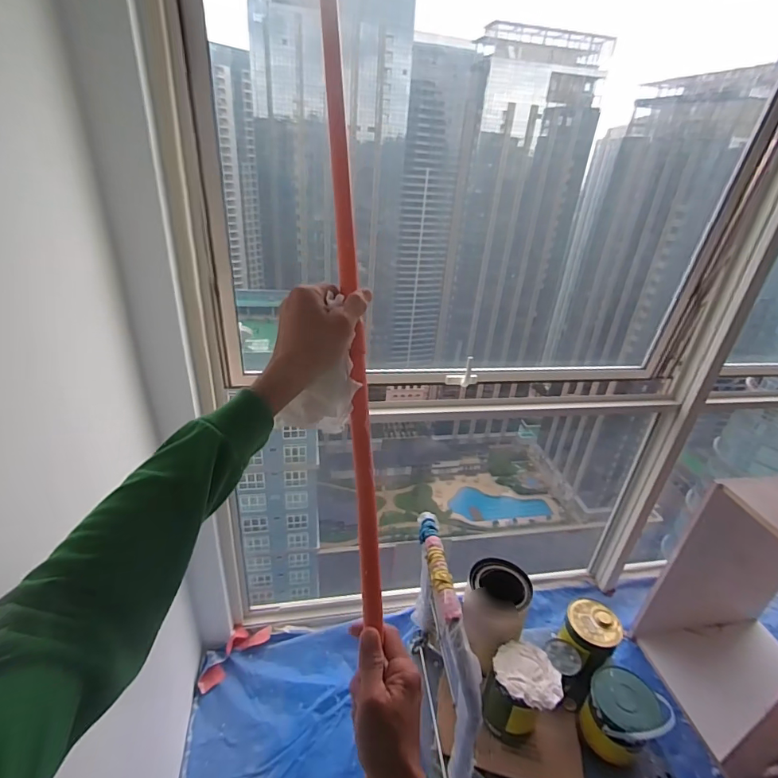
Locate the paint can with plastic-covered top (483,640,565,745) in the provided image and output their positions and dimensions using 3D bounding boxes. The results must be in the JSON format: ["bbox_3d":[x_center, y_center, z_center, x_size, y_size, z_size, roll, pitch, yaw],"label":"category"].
[{"bbox_3d":[0.385,0.880,1.293,0.186,0.215,0.180,2,30,-1],"label":"paint can with plastic-covered top"}]

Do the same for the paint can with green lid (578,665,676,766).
[{"bbox_3d":[0.659,0.951,1.277,0.187,0.225,0.194,-19,36,-33],"label":"paint can with green lid"}]

